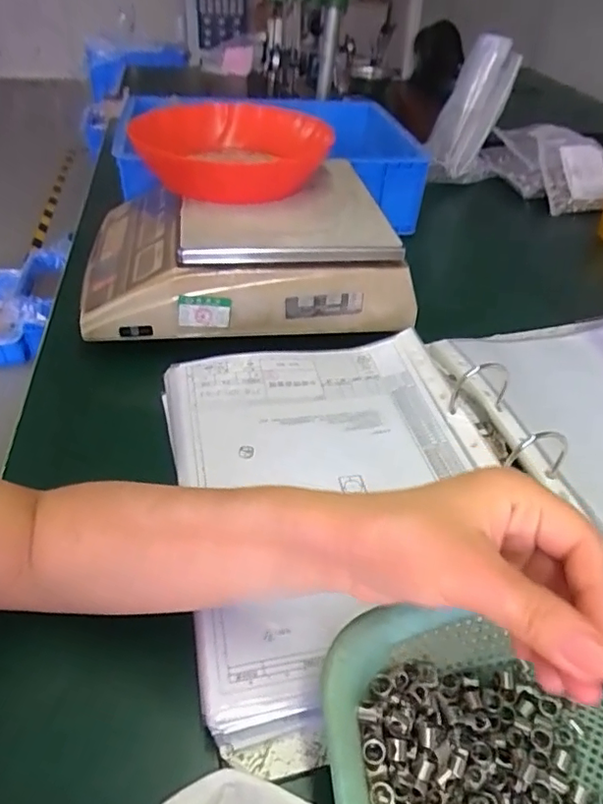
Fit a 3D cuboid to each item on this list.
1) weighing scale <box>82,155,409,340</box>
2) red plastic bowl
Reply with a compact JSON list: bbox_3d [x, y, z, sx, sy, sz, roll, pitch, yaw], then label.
[{"bbox_3d":[-0.069,-0.181,0.634,0.332,0.098,0.263,-5,42,-9],"label":"weighing scale"},{"bbox_3d":[-0.070,-0.256,0.581,0.186,0.050,0.192,2,41,-1],"label":"red plastic bowl"}]

